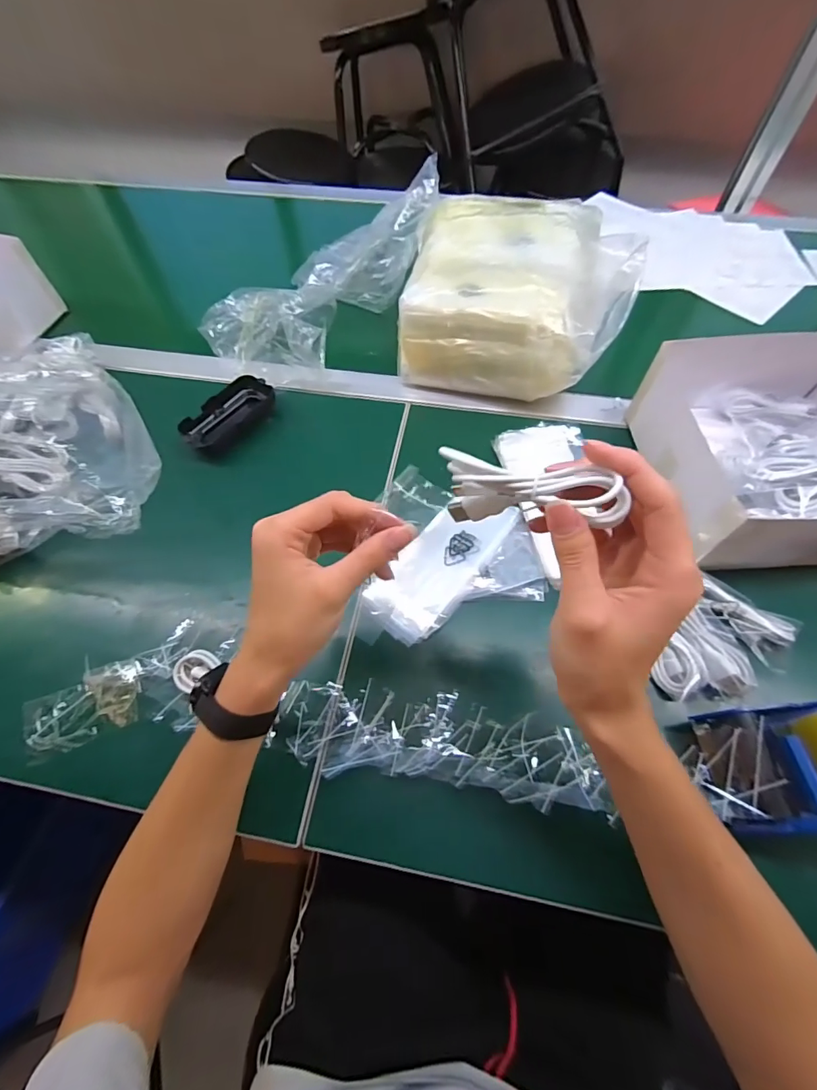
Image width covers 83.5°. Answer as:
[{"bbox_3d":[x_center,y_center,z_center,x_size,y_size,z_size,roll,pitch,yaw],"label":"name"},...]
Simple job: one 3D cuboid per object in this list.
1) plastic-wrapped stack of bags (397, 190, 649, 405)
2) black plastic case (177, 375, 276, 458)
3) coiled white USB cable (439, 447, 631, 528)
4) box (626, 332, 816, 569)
[{"bbox_3d":[0.120,-0.284,0.536,0.222,0.139,0.219,10,62,7],"label":"plastic-wrapped stack of bags"},{"bbox_3d":[-0.205,-0.148,0.527,0.061,0.029,0.109,40,69,21],"label":"black plastic case"},{"bbox_3d":[0.061,-0.028,0.237,0.091,0.034,0.023,8,59,30],"label":"coiled white USB cable"},{"bbox_3d":[0.350,-0.092,0.436,0.206,0.092,0.223,-6,61,-2],"label":"box"}]

